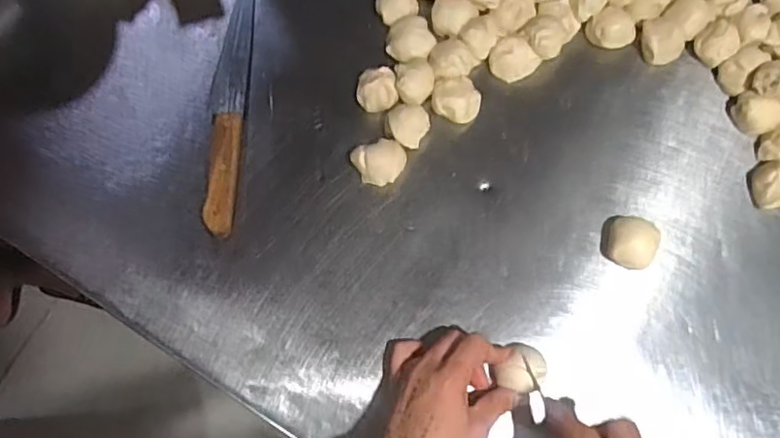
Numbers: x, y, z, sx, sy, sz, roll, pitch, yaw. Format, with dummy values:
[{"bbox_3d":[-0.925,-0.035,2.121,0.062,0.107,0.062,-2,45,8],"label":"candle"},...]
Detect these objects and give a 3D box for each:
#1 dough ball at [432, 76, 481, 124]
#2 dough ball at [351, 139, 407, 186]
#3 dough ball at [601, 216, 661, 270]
[{"bbox_3d":[0.067,-0.120,0.601,0.048,0.029,0.043,3,77,3],"label":"dough ball"},{"bbox_3d":[-0.008,-0.056,0.590,0.050,0.025,0.041,-26,77,-4],"label":"dough ball"},{"bbox_3d":[0.224,0.022,0.557,0.045,0.024,0.051,10,77,4],"label":"dough ball"}]

